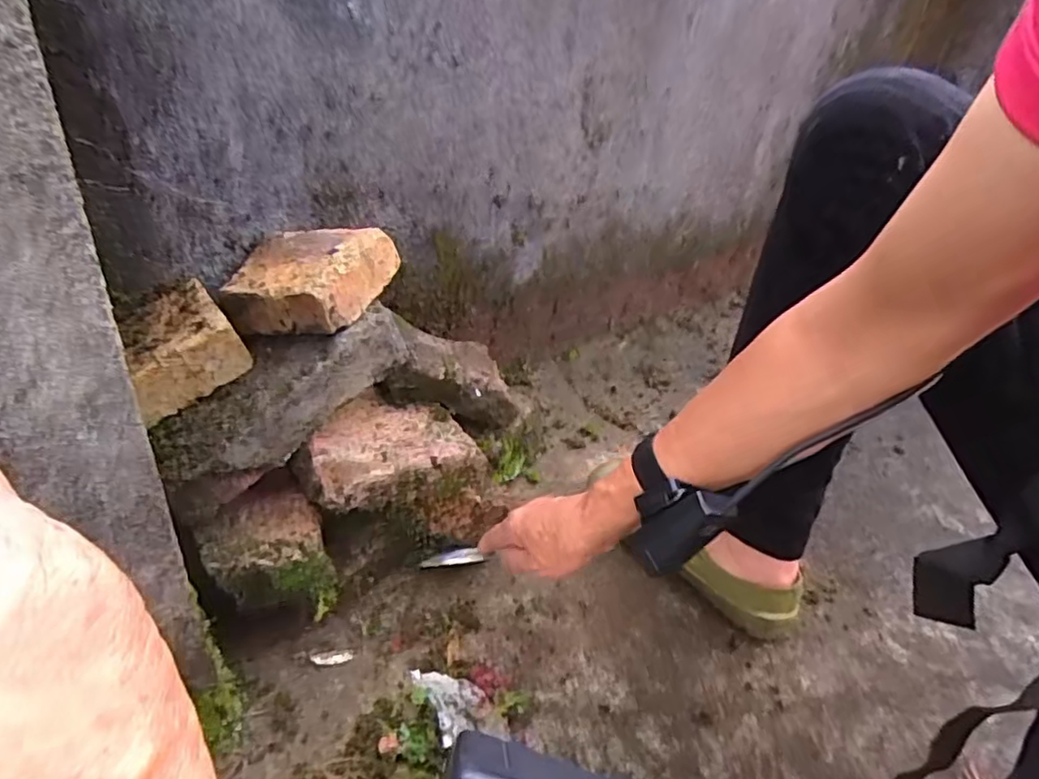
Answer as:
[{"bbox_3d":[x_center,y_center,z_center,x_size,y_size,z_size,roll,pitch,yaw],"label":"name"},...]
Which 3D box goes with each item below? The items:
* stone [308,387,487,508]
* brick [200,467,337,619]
[{"bbox_3d":[-0.117,0.045,0.576,0.141,0.051,0.115,-14,39,-27],"label":"stone"},{"bbox_3d":[-0.209,0.131,0.527,0.086,0.070,0.096,-14,39,-27],"label":"brick"}]

